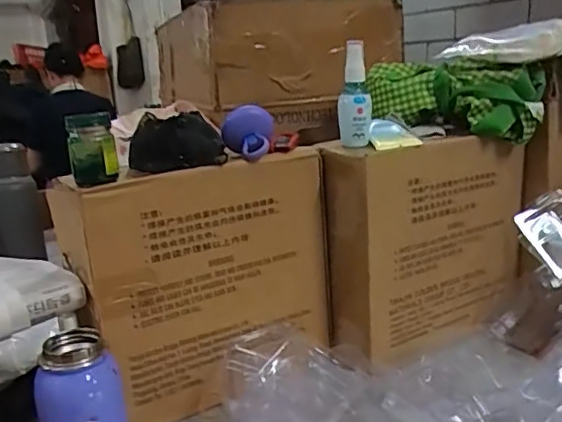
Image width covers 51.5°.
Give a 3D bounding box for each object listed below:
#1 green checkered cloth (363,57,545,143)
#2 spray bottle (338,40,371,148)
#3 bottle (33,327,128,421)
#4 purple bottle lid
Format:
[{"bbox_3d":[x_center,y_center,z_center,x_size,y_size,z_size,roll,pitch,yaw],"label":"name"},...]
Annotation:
[{"bbox_3d":[0.221,-0.146,0.756,0.209,0.093,0.074,7,17,32],"label":"green checkered cloth"},{"bbox_3d":[0.086,-0.135,0.681,0.035,0.118,0.030,0,14,8],"label":"spray bottle"},{"bbox_3d":[-0.180,0.189,0.529,0.072,0.143,0.063,-8,15,-21],"label":"bottle"},{"bbox_3d":[-0.034,-0.089,0.653,0.058,0.053,0.060,-4,14,-7],"label":"purple bottle lid"}]

